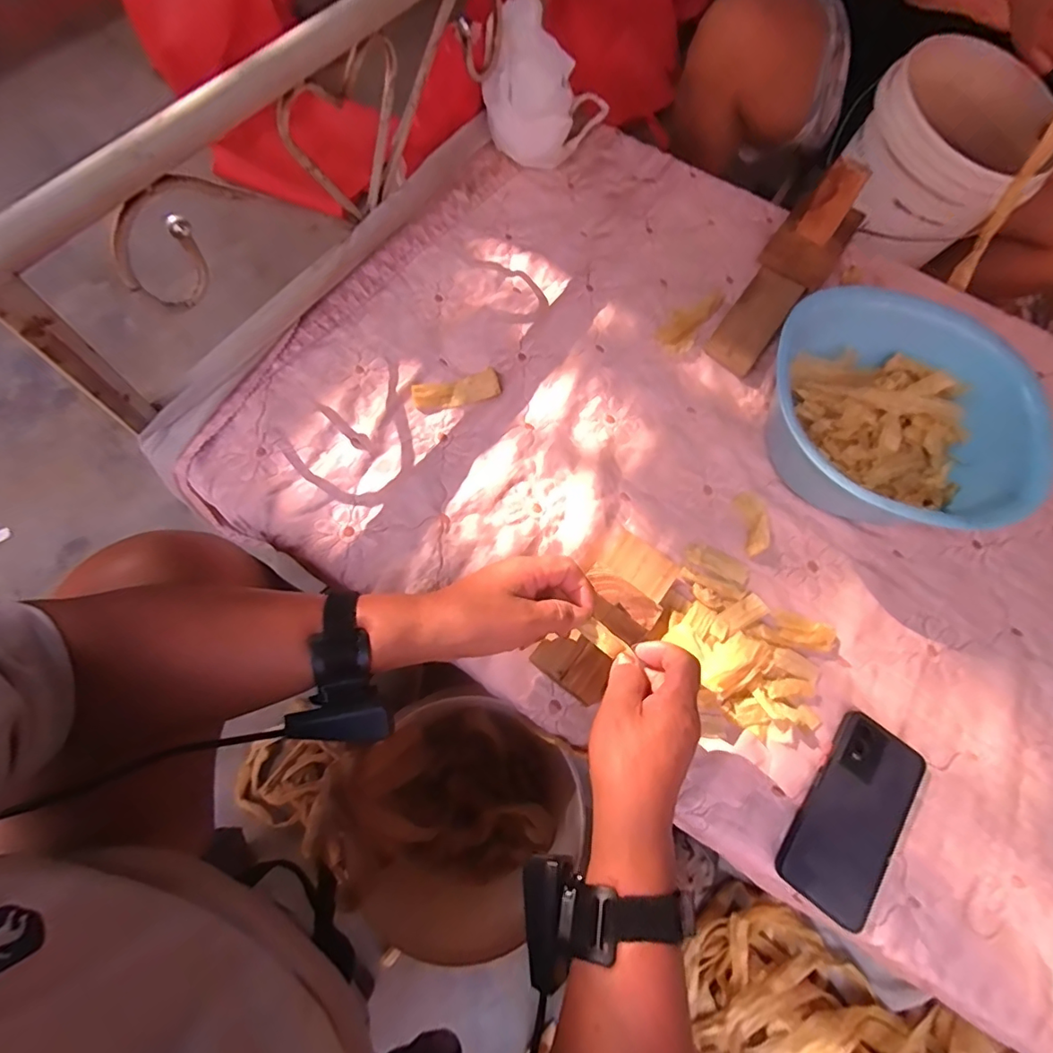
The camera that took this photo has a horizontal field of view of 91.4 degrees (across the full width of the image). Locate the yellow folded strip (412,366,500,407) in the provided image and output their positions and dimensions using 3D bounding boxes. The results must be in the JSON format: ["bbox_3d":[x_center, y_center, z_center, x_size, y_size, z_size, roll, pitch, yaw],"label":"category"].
[{"bbox_3d":[-0.081,-0.157,0.597,0.099,0.010,0.031,-14,93,-1],"label":"yellow folded strip"}]

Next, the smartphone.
[{"bbox_3d":[0.295,0.260,0.462,0.083,0.012,0.165,36,72,10],"label":"smartphone"}]

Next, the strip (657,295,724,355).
[{"bbox_3d":[0.209,-0.262,0.651,0.041,0.015,0.110,39,72,11],"label":"strip"}]

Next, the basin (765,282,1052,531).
[{"bbox_3d":[0.370,-0.112,0.551,0.240,0.116,0.271,-8,70,-6],"label":"basin"}]

